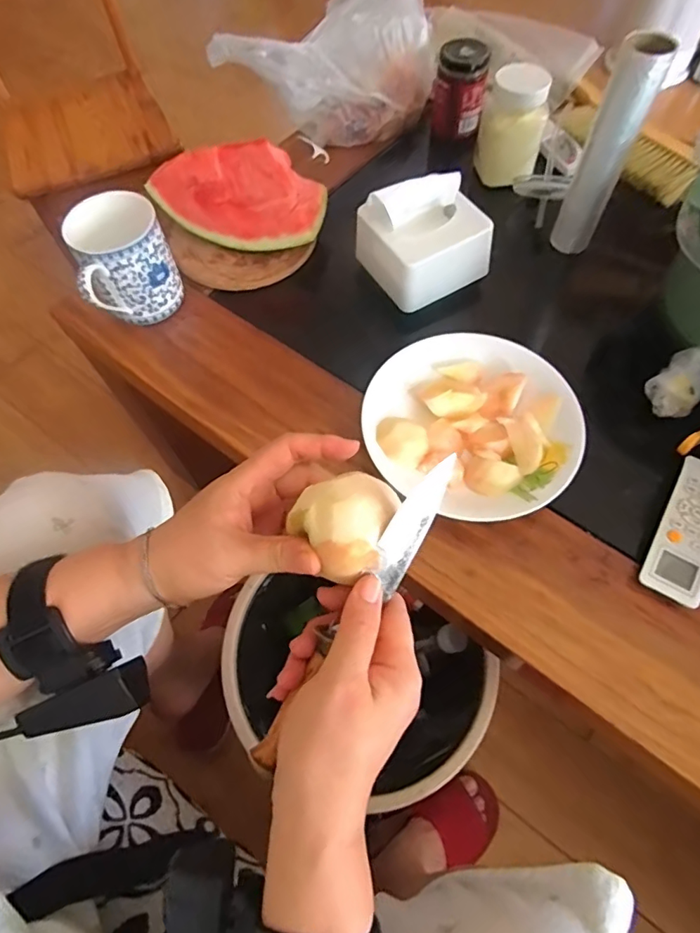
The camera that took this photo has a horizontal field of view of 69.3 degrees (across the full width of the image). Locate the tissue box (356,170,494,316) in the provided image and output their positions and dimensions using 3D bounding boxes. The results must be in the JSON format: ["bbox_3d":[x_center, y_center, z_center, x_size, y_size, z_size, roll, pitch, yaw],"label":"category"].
[{"bbox_3d":[0.077,-0.246,0.541,0.111,0.088,0.098,-26,64,-11],"label":"tissue box"}]

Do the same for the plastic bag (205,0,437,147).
[{"bbox_3d":[-0.025,-0.536,0.687,0.288,0.133,0.119,-14,63,-6],"label":"plastic bag"}]

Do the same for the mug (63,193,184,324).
[{"bbox_3d":[-0.230,-0.206,0.531,0.089,0.102,0.099,-23,64,-10],"label":"mug"}]

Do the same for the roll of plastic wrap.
[{"bbox_3d":[0.265,-0.323,0.529,0.044,0.200,0.035,23,65,13],"label":"roll of plastic wrap"}]

